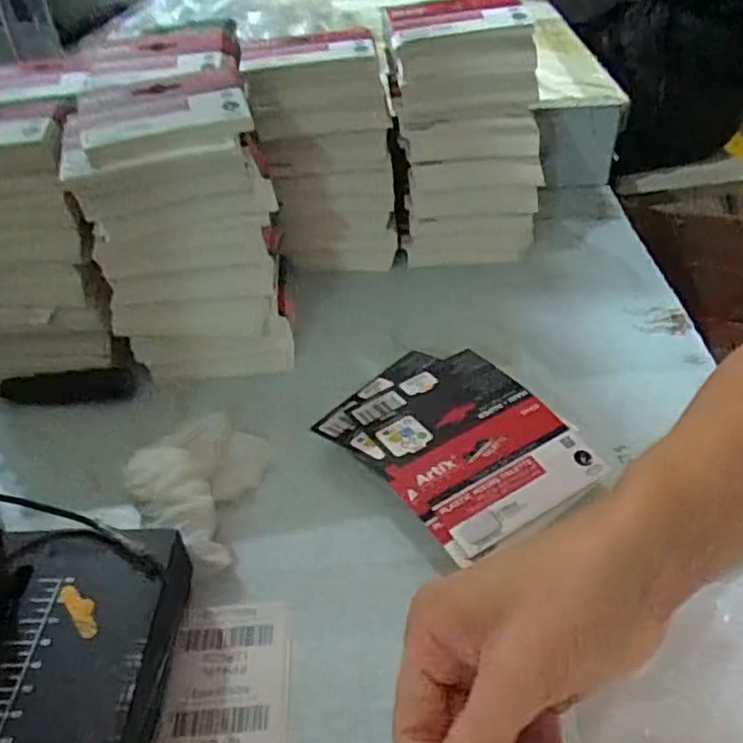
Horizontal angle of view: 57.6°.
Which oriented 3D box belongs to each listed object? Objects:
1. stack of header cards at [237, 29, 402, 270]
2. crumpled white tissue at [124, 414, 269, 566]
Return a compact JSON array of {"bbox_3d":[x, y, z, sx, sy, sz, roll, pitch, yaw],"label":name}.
[{"bbox_3d":[-0.039,-0.174,0.558,0.108,0.175,0.078,-6,41,-5],"label":"stack of header cards"},{"bbox_3d":[-0.096,0.063,0.400,0.084,0.023,0.088,21,46,24],"label":"crumpled white tissue"}]

